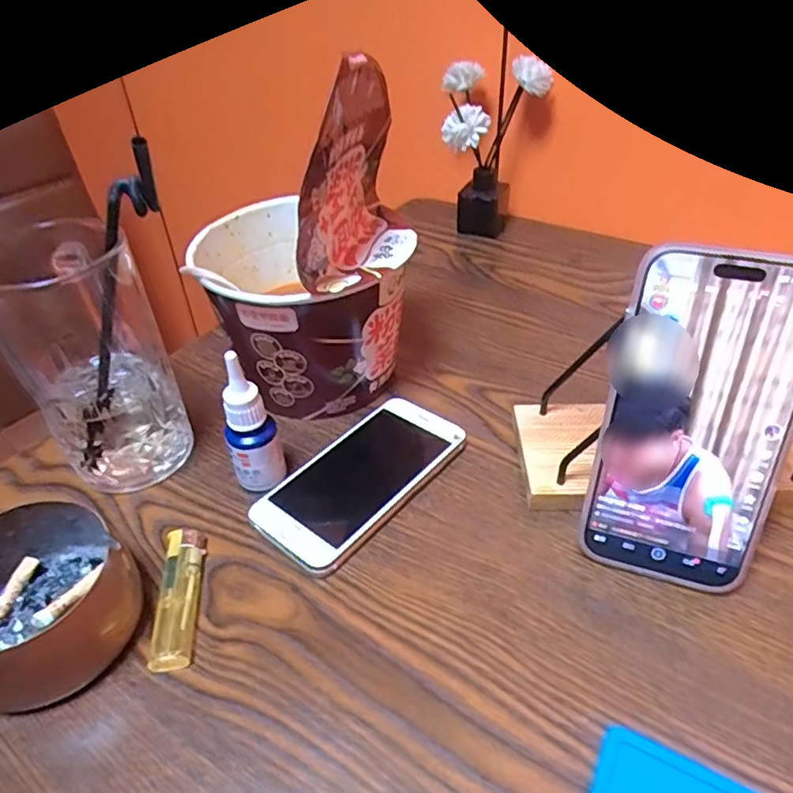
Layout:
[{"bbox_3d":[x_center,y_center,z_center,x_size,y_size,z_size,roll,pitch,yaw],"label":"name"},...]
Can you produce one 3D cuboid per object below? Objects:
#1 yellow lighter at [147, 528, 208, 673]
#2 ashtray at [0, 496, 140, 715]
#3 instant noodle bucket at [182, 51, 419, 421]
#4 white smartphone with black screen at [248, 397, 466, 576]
[{"bbox_3d":[-0.113,0.103,0.313,0.019,0.010,0.077,-6,40,-5],"label":"yellow lighter"},{"bbox_3d":[-0.174,0.097,0.294,0.084,0.048,0.085,-1,40,1],"label":"ashtray"},{"bbox_3d":[-0.064,-0.097,0.396,0.136,0.201,0.133,-1,40,1],"label":"instant noodle bucket"},{"bbox_3d":[-0.022,0.049,0.372,0.067,0.014,0.133,29,49,32],"label":"white smartphone with black screen"}]

